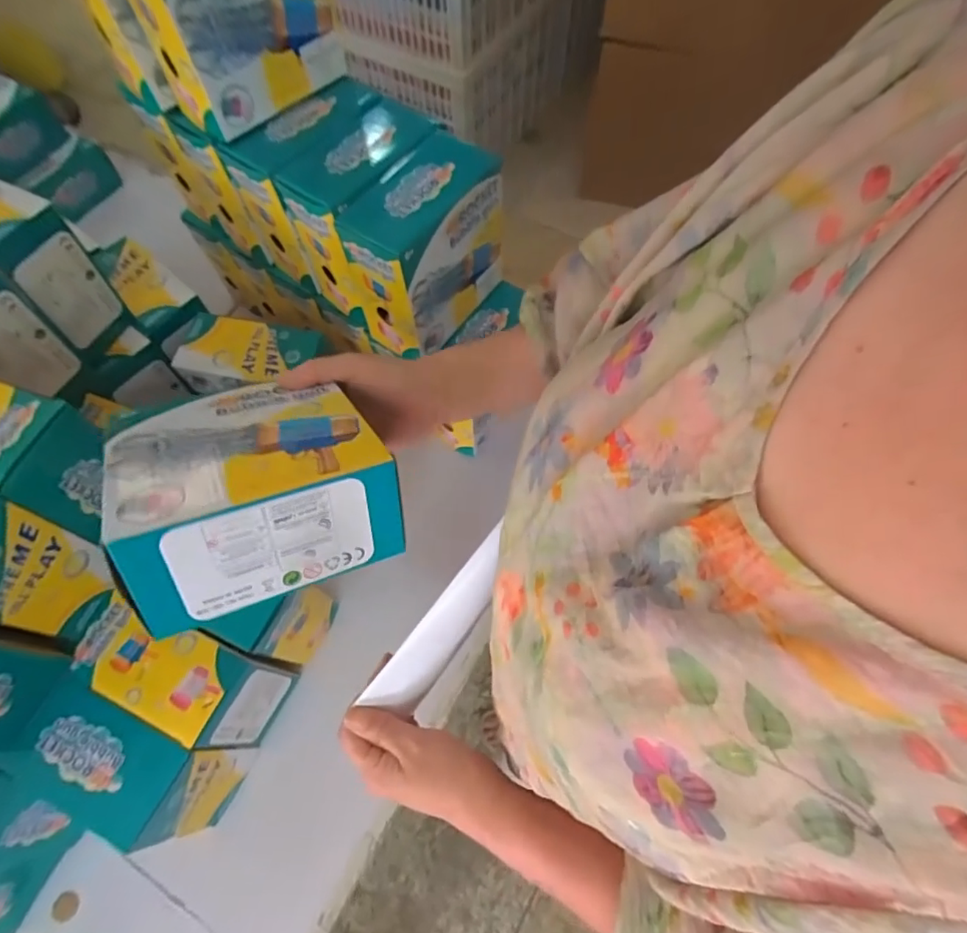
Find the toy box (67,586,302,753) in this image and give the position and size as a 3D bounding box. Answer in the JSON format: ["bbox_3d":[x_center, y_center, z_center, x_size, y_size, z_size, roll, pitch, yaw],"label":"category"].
[{"bbox_3d":[-0.287,0.204,0.542,0.161,0.128,0.086,25,67,11],"label":"toy box"}]

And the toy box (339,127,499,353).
[{"bbox_3d":[-0.057,-0.231,0.584,0.095,0.152,0.164,36,70,15],"label":"toy box"}]

